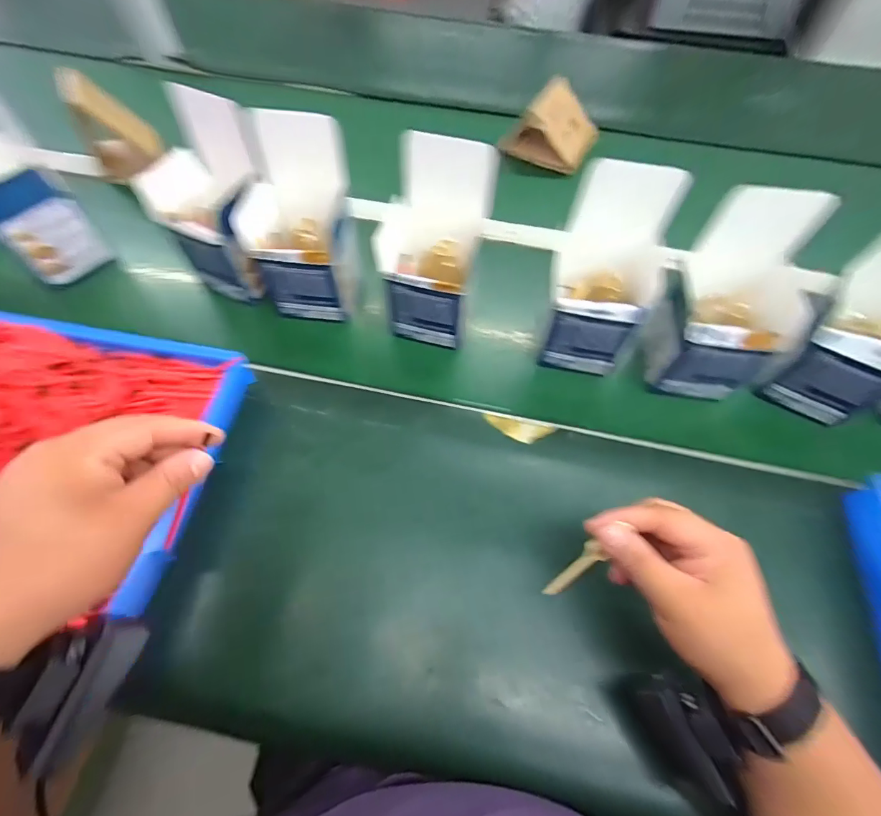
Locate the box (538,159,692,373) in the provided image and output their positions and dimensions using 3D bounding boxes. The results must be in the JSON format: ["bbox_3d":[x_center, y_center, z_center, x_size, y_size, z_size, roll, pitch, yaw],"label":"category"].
[{"bbox_3d":[0.156,-0.121,0.415,0.095,0.168,0.097,12,63,4],"label":"box"}]

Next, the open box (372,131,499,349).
[{"bbox_3d":[-0.008,-0.155,0.430,0.097,0.168,0.096,17,63,7],"label":"open box"}]

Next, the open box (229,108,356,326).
[{"bbox_3d":[-0.143,-0.186,0.443,0.103,0.171,0.101,-1,62,-2],"label":"open box"}]

